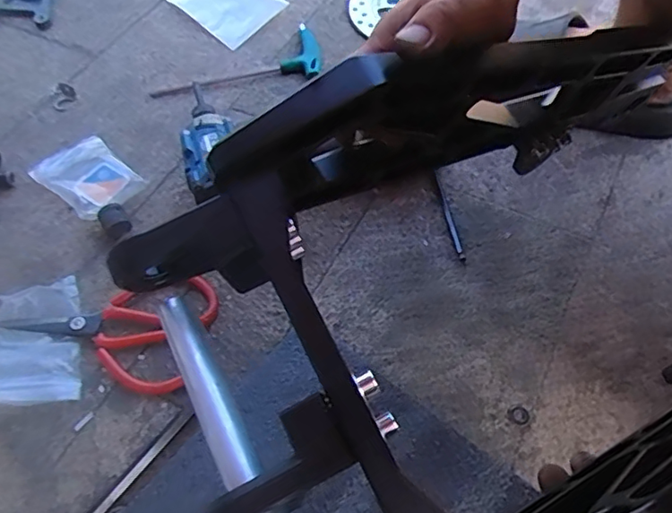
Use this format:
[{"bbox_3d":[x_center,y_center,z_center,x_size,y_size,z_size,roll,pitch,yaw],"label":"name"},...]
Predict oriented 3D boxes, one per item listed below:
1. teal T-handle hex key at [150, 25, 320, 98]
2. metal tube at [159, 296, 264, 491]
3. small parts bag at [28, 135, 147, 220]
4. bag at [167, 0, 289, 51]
[{"bbox_3d":[-0.116,-0.226,0.668,0.195,0.012,0.094,-11,57,-4],"label":"teal T-handle hex key"},{"bbox_3d":[-0.052,0.088,0.274,0.020,0.019,0.166,-25,59,-13],"label":"metal tube"},{"bbox_3d":[-0.251,-0.081,0.583,0.099,0.015,0.072,34,65,22],"label":"small parts bag"},{"bbox_3d":[-0.139,-0.327,0.728,0.134,0.023,0.096,38,66,23],"label":"bag"}]

